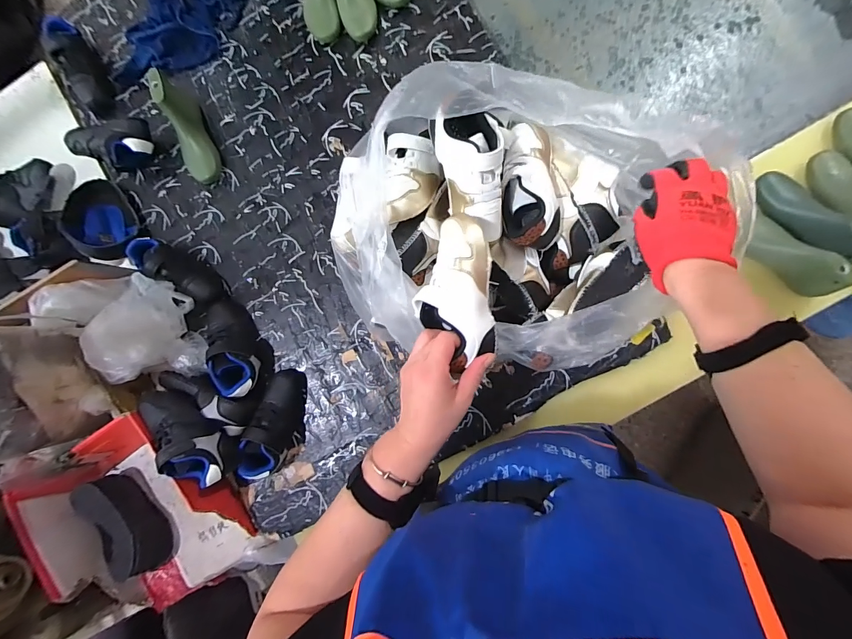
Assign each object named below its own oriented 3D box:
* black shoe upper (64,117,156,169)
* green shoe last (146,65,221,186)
[{"bbox_3d":[-0.591,-0.329,0.687,0.154,0.076,0.073,-10,85,4],"label":"black shoe upper"},{"bbox_3d":[-0.449,-0.364,0.662,0.068,0.088,0.217,-24,84,3],"label":"green shoe last"}]

